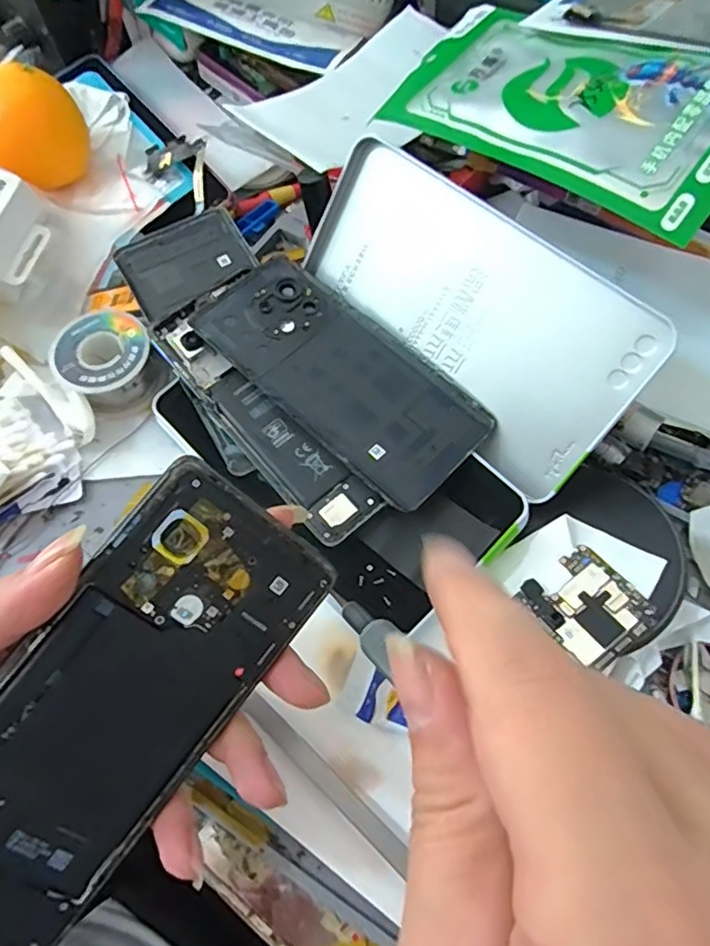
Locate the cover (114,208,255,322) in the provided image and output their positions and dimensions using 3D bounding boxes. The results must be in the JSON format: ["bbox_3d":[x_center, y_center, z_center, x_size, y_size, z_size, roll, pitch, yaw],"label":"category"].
[{"bbox_3d":[-0.097,-0.123,0.338,0.072,0.006,0.056,-31,69,-12],"label":"cover"}]

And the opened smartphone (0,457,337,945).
[{"bbox_3d":[-0.078,0.078,0.191,0.071,0.004,0.158,42,81,-22],"label":"opened smartphone"}]

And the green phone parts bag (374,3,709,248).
[{"bbox_3d":[0.104,-0.178,0.276,0.168,0.013,0.092,35,81,25],"label":"green phone parts bag"}]

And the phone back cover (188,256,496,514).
[{"bbox_3d":[-0.009,-0.054,0.304,0.159,0.009,0.071,41,73,17],"label":"phone back cover"}]

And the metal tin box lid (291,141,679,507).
[{"bbox_3d":[0.053,-0.082,0.298,0.187,0.012,0.096,43,118,19],"label":"metal tin box lid"}]

